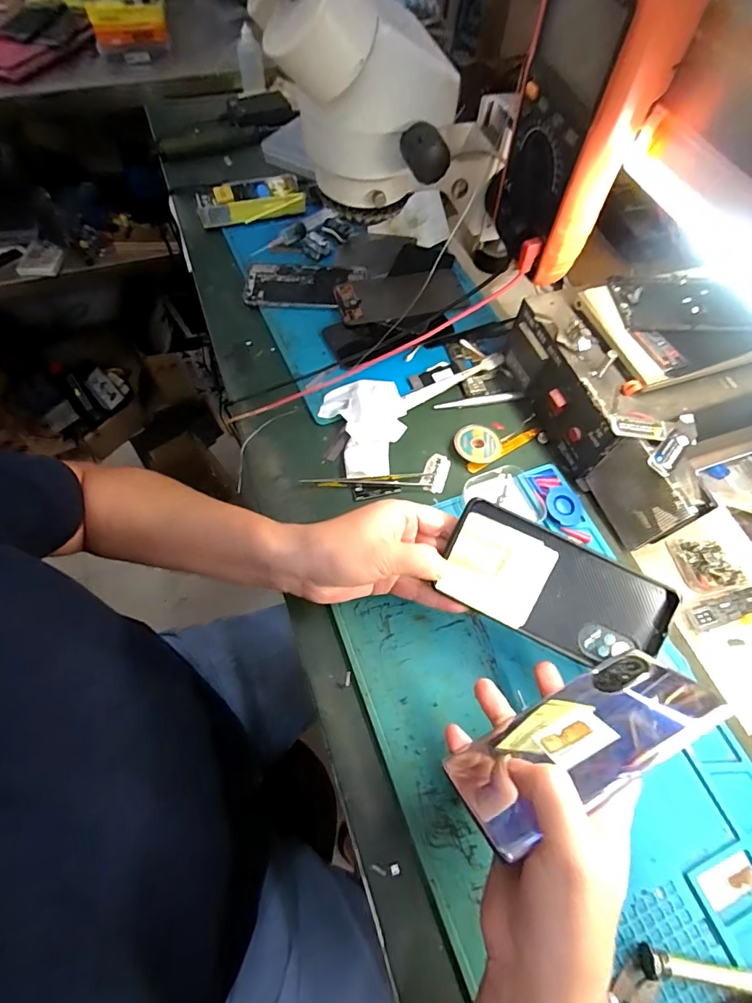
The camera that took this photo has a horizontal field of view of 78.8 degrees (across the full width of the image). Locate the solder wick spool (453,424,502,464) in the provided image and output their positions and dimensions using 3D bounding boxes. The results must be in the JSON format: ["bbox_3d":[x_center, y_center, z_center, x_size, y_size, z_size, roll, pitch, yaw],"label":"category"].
[{"bbox_3d":[0.101,-0.056,0.453,0.045,0.010,0.040,34,67,15],"label":"solder wick spool"}]

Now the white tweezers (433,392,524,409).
[{"bbox_3d":[0.108,-0.107,0.482,0.095,0.007,0.010,-9,64,-6],"label":"white tweezers"}]

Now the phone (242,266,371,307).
[{"bbox_3d":[-0.084,-0.258,0.545,0.137,0.011,0.070,1,63,-1],"label":"phone"}]

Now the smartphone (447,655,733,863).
[{"bbox_3d":[0.124,0.143,0.277,0.158,0.071,0.011,-23,107,-13],"label":"smartphone"}]

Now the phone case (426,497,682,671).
[{"bbox_3d":[0.130,0.064,0.334,0.161,0.006,0.075,26,90,6],"label":"phone case"}]

